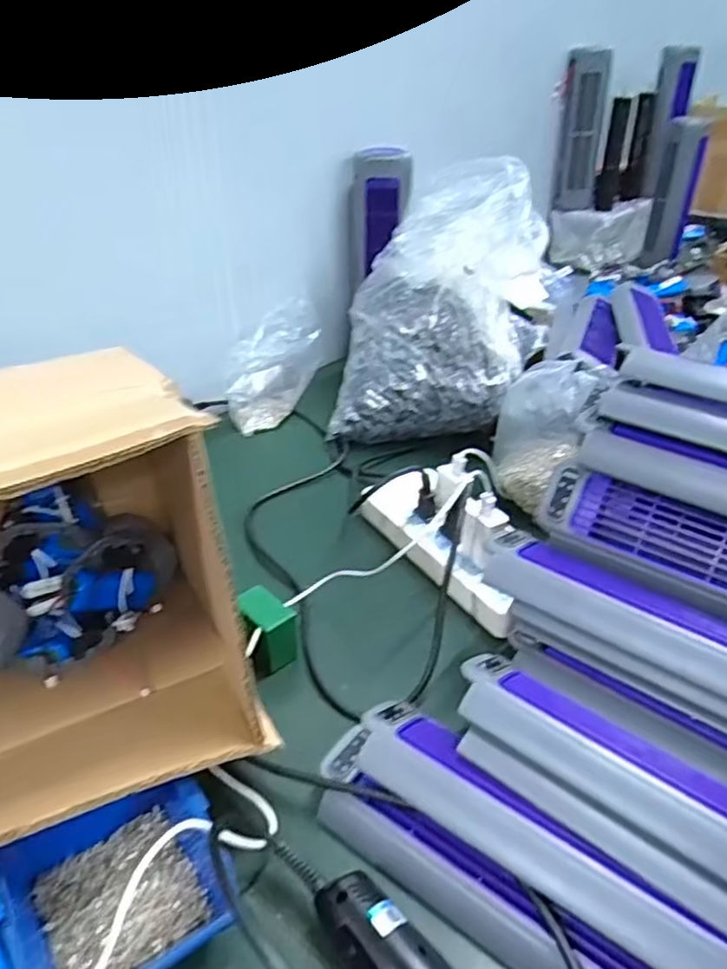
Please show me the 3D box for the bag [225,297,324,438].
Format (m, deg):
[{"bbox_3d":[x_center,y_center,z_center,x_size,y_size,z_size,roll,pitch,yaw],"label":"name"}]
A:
[{"bbox_3d":[-0.123,-0.177,0.963,0.074,0.120,0.218,10,35,15],"label":"bag"}]

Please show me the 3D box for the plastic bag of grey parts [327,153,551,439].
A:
[{"bbox_3d":[0.094,-0.225,0.855,0.241,0.284,0.195,5,34,8],"label":"plastic bag of grey parts"}]

